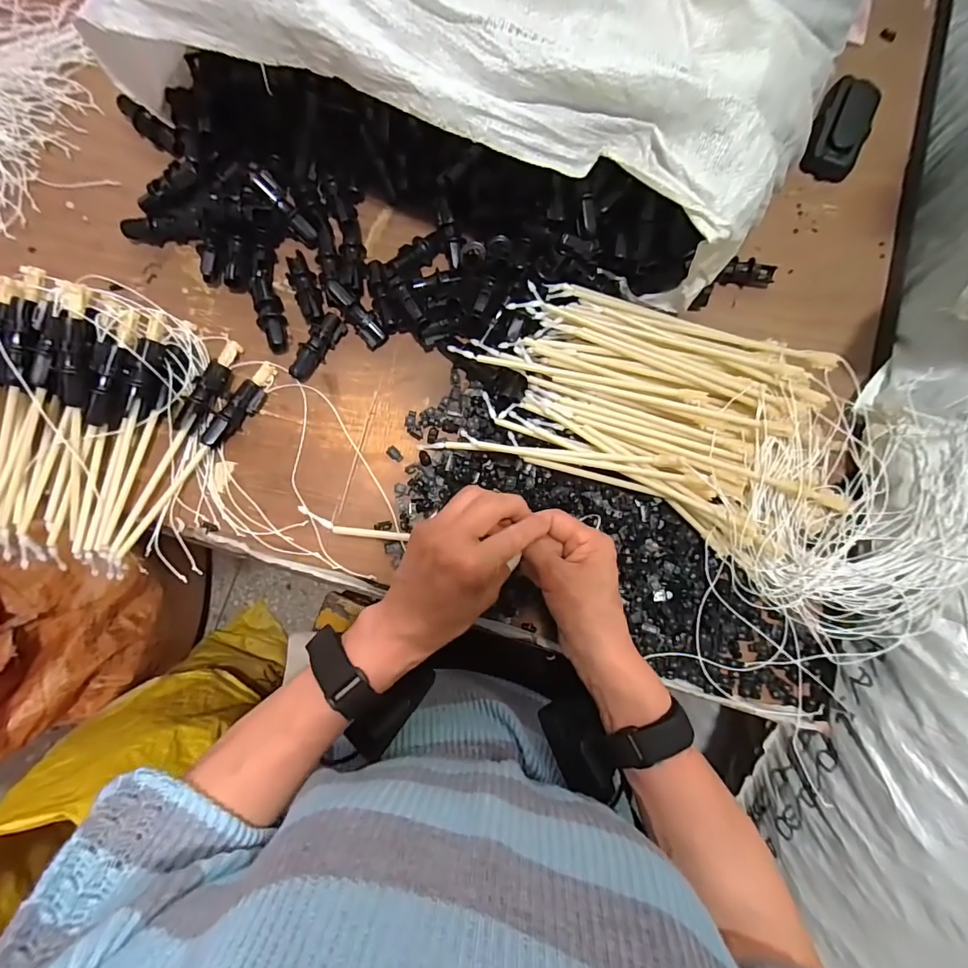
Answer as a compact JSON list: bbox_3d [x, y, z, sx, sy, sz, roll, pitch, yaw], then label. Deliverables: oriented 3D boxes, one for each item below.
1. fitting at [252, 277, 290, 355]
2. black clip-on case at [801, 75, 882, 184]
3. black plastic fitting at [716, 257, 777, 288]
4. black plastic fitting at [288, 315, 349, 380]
[{"bbox_3d":[-0.194,-0.155,0.434,0.021,0.023,0.068,-16,84,-6],"label":"fitting"},{"bbox_3d":[0.368,-0.365,0.489,0.052,0.017,0.104,26,82,0],"label":"black clip-on case"},{"bbox_3d":[0.260,-0.207,0.467,0.055,0.025,0.020,0,83,-4],"label":"black plastic fitting"},{"bbox_3d":[-0.152,-0.123,0.432,0.019,0.022,0.067,33,82,1],"label":"black plastic fitting"}]

